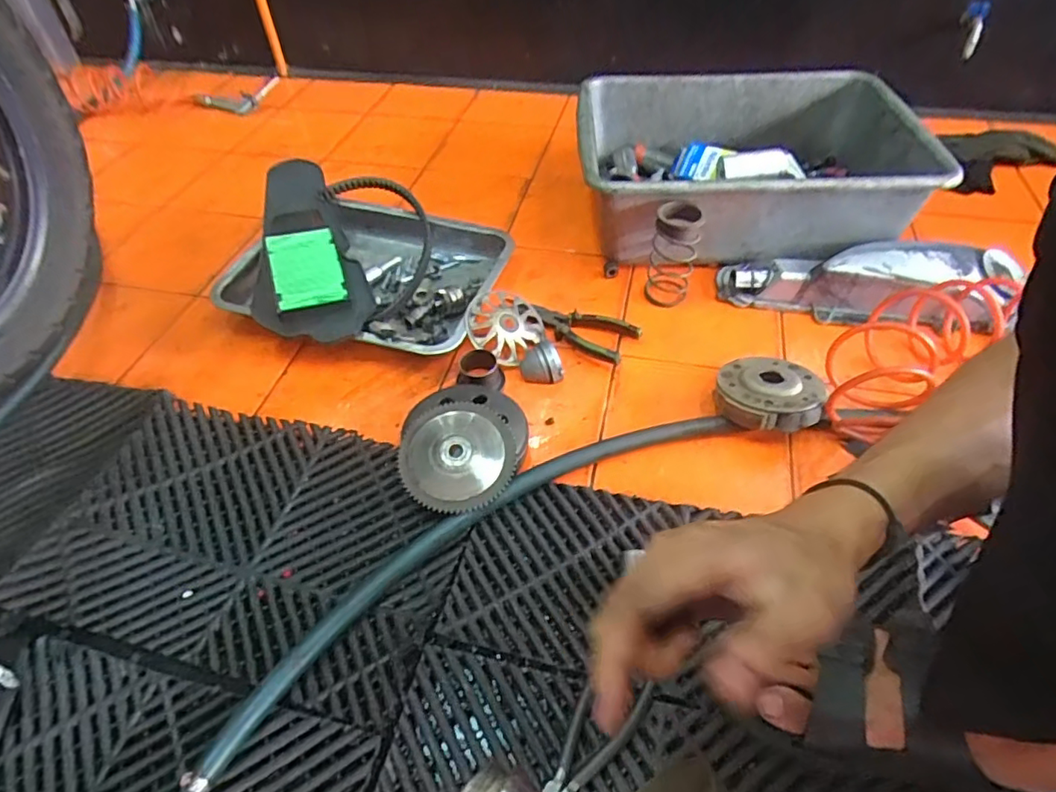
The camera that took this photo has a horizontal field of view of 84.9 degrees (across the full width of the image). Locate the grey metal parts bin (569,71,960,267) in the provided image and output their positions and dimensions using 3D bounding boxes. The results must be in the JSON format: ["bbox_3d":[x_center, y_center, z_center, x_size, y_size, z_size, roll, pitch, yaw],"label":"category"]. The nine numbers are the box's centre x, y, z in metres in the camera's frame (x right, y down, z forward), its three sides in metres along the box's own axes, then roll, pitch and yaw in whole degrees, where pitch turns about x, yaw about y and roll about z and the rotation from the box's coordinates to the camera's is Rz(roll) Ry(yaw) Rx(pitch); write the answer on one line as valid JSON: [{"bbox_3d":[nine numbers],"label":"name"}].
[{"bbox_3d":[0.307,-0.331,0.852,0.453,0.167,0.330,0,48,1],"label":"grey metal parts bin"}]

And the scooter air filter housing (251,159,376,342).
[{"bbox_3d":[-0.311,-0.198,0.780,0.136,0.088,0.333,-23,61,-7],"label":"scooter air filter housing"}]

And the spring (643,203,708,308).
[{"bbox_3d":[0.188,-0.182,0.748,0.057,0.130,0.060,11,50,11],"label":"spring"}]

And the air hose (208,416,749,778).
[{"bbox_3d":[-0.037,0.133,0.558,0.557,0.027,0.093,-28,54,-22],"label":"air hose"}]

